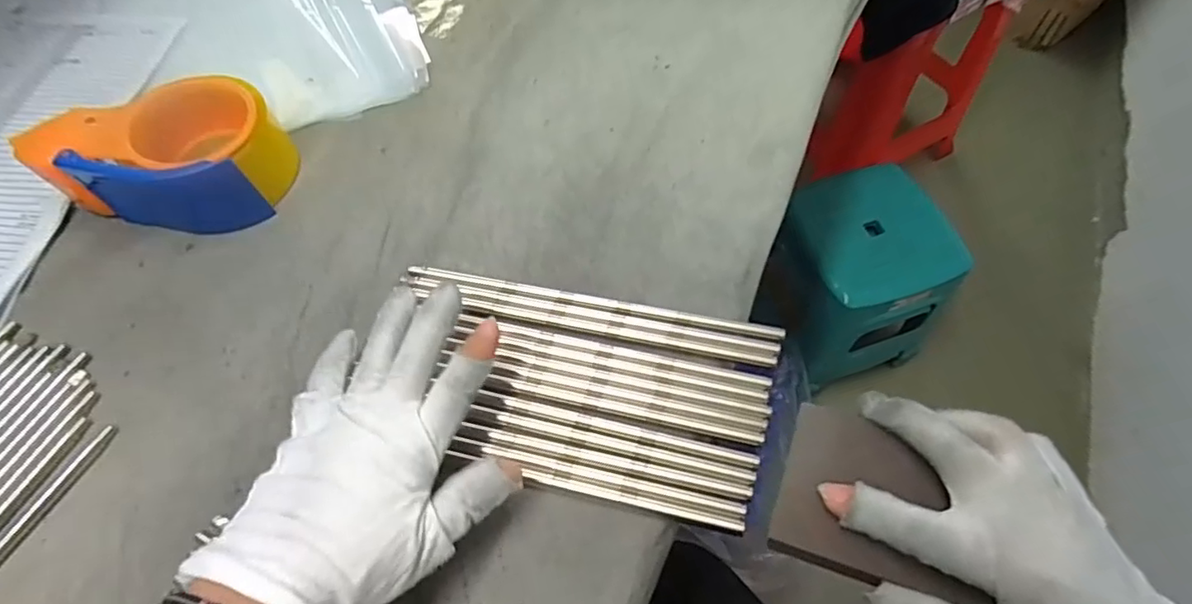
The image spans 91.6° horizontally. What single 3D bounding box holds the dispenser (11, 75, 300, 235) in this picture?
[{"bbox_3d":[-0.276,-0.095,0.372,0.132,0.058,0.076,-1,61,2],"label":"dispenser"}]

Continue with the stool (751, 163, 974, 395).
[{"bbox_3d":[0.427,-0.034,0.986,0.266,0.283,0.233,-18,61,-7],"label":"stool"}]

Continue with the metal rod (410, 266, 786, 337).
[{"bbox_3d":[-0.005,-0.001,0.342,0.223,0.006,0.009,10,62,8],"label":"metal rod"}]

